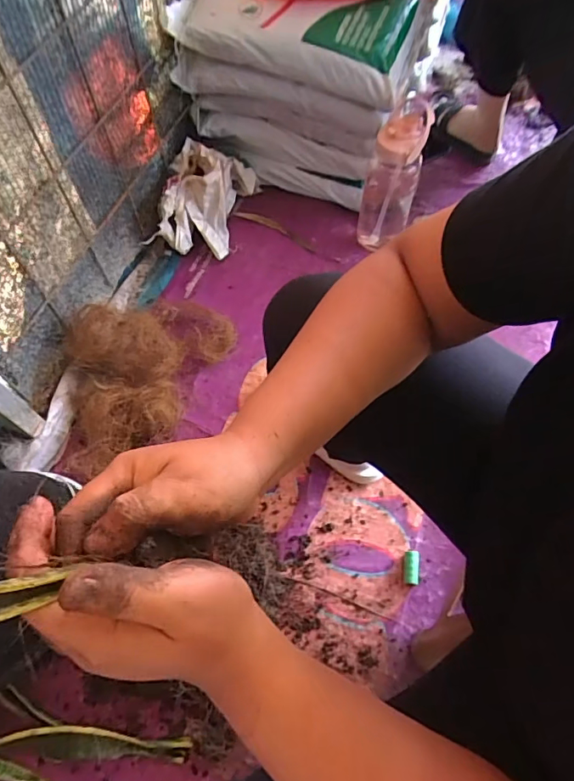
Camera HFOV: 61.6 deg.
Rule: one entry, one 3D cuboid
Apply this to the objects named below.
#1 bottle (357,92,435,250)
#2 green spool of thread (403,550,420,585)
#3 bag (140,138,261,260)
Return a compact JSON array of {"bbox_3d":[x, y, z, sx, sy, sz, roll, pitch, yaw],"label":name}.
[{"bbox_3d":[0.222,-0.445,1.022,0.109,0.314,0.097,15,64,8],"label":"bottle"},{"bbox_3d":[0.202,0.288,0.785,0.023,0.021,0.050,7,63,5],"label":"green spool of thread"},{"bbox_3d":[-0.187,-0.439,1.094,0.181,0.165,0.257,9,63,5],"label":"bag"}]

